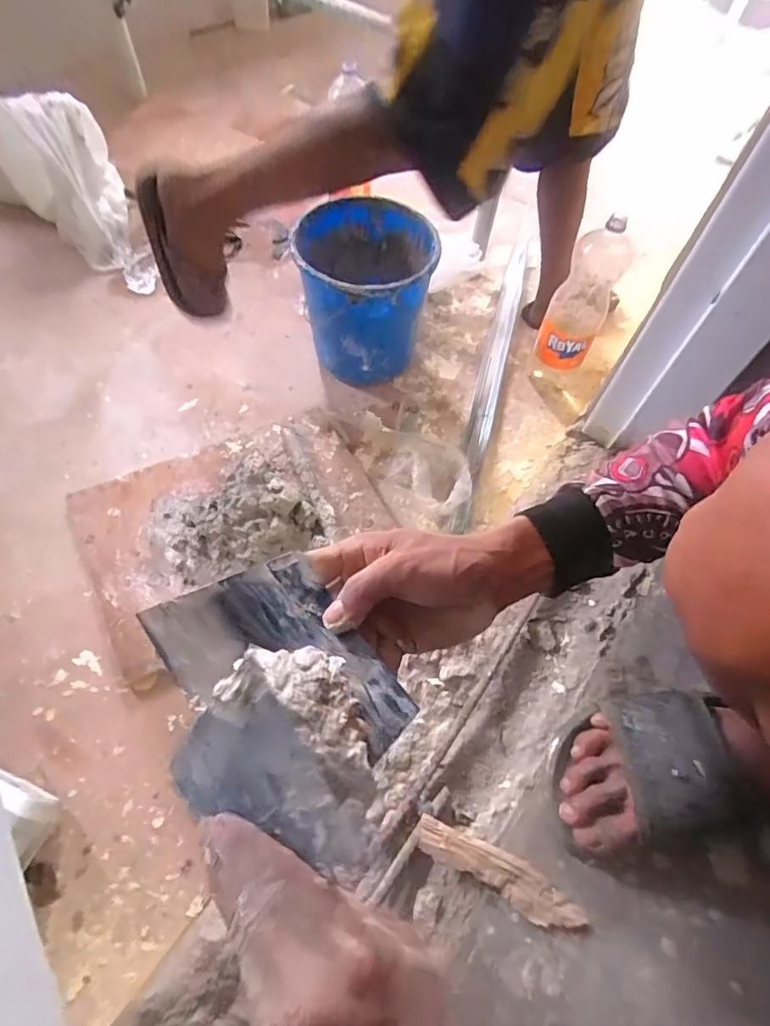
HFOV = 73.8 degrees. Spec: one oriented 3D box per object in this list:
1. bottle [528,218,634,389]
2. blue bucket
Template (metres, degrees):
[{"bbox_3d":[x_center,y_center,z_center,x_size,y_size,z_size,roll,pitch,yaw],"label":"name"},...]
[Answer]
[{"bbox_3d":[0.352,-0.366,0.948,0.100,0.332,0.100,26,62,10],"label":"bottle"},{"bbox_3d":[-0.039,-0.412,0.994,0.240,0.258,0.253,2,60,-3],"label":"blue bucket"}]

